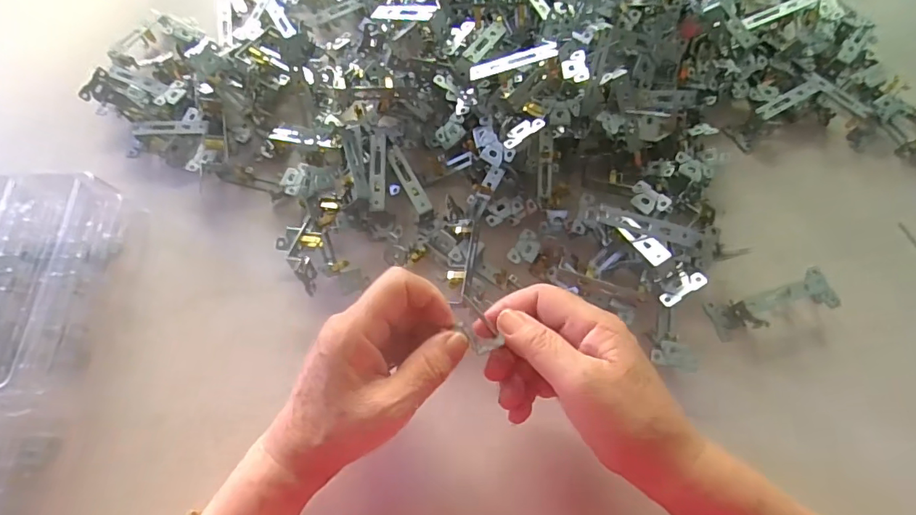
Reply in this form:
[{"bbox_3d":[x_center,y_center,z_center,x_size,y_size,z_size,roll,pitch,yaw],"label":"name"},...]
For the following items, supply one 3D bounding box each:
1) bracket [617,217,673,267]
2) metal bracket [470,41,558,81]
[{"bbox_3d":[0.136,-0.013,0.365,0.014,0.005,0.052,-39,42,9],"label":"bracket"},{"bbox_3d":[0.042,-0.152,0.377,0.068,0.007,0.012,-10,65,20],"label":"metal bracket"}]

